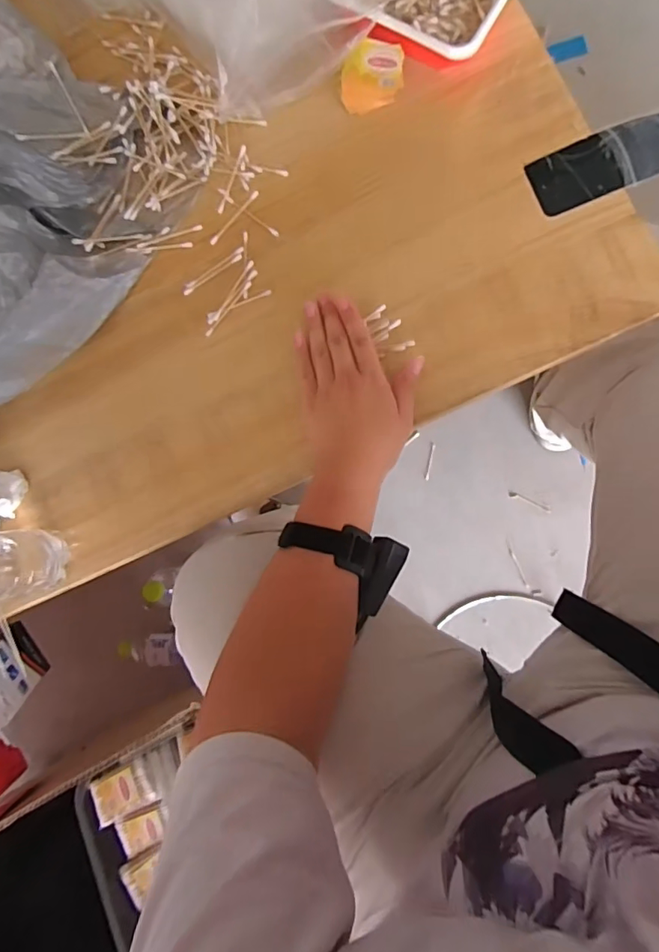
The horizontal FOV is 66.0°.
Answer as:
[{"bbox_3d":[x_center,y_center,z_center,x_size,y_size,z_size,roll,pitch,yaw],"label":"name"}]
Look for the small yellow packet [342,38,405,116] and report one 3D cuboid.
[{"bbox_3d":[0.042,-0.399,0.508,0.061,0.006,0.058,3,109,10],"label":"small yellow packet"}]

